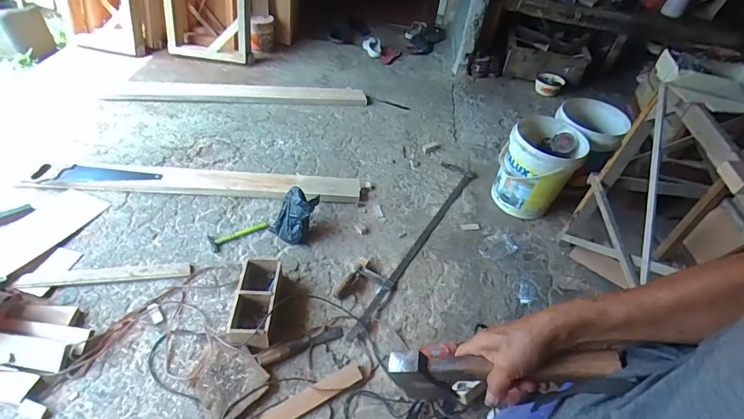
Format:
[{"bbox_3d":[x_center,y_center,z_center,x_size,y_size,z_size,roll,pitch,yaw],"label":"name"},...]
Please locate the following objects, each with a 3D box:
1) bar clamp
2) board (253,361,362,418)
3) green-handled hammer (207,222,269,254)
[{"bbox_3d":[0.154,0.098,1.743,0.161,0.028,1.055,28,51,18],"label":"bar clamp"},{"bbox_3d":[-0.266,0.595,1.219,0.526,0.016,0.066,-23,54,-25],"label":"board"},{"bbox_3d":[-0.526,0.099,1.676,0.232,0.024,0.100,-18,52,-21],"label":"green-handled hammer"}]

